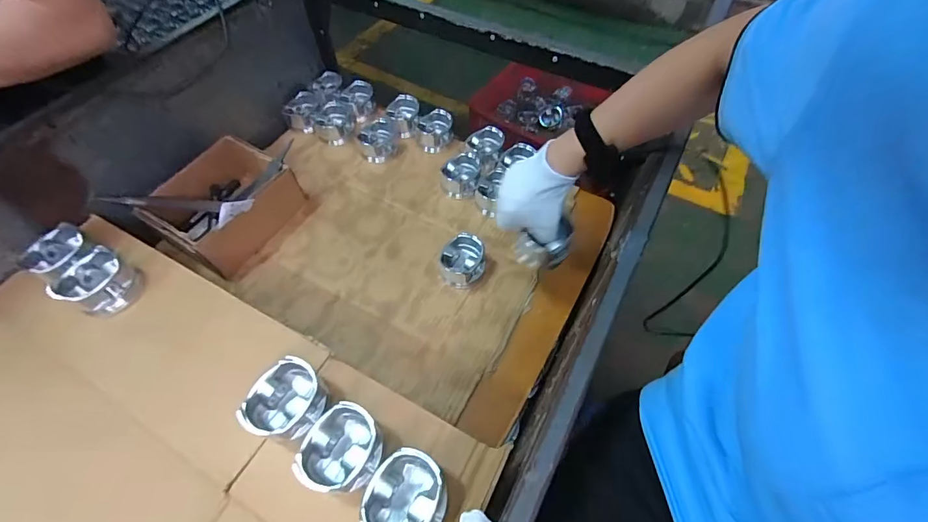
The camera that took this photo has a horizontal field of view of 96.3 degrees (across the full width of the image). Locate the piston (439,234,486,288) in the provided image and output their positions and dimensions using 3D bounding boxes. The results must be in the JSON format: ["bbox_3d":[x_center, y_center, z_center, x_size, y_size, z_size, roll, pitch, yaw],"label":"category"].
[{"bbox_3d":[-0.001,-0.002,0.661,0.070,0.055,0.073,13,58,6],"label":"piston"}]

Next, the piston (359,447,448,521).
[{"bbox_3d":[-0.052,0.217,0.378,0.071,0.039,0.076,1,58,-1],"label":"piston"}]

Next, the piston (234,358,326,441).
[{"bbox_3d":[-0.181,0.145,0.428,0.069,0.040,0.077,31,61,16],"label":"piston"}]

